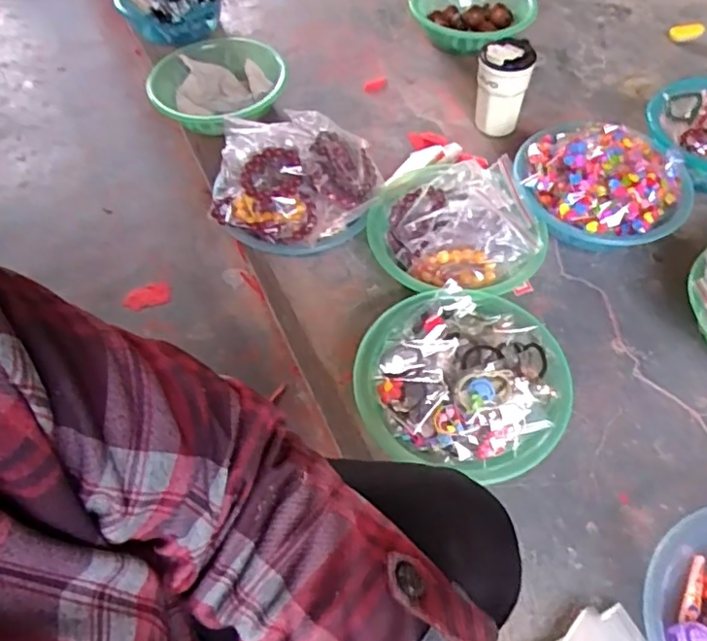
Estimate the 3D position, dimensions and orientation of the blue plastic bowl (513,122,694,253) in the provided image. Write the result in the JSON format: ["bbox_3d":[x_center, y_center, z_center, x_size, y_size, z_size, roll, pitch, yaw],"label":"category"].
[{"bbox_3d":[0.350,-0.186,0.855,0.230,0.110,0.199,21,58,15],"label":"blue plastic bowl"}]

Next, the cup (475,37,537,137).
[{"bbox_3d":[0.243,-0.382,0.975,0.084,0.145,0.094,13,56,10],"label":"cup"}]

